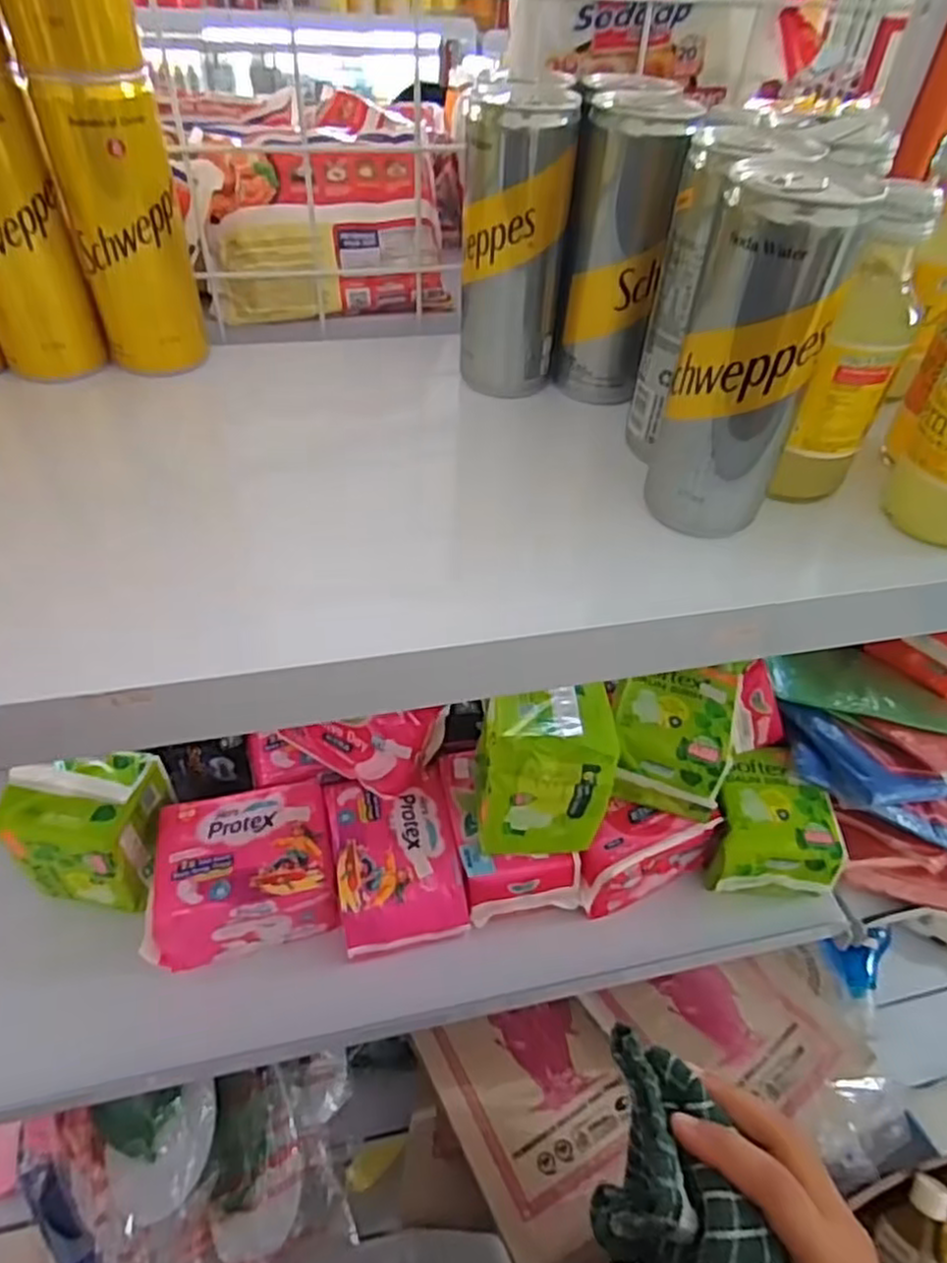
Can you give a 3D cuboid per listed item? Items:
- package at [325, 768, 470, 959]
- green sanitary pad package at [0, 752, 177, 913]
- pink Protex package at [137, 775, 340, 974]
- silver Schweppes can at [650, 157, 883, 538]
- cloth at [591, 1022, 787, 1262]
[{"bbox_3d":[-0.062,0.177,0.558,0.092,0.050,0.124,-8,47,-13],"label":"package"},{"bbox_3d":[-0.298,0.150,0.554,0.091,0.098,0.088,7,45,3],"label":"green sanitary pad package"},{"bbox_3d":[-0.182,0.187,0.553,0.137,0.067,0.100,-9,47,-13],"label":"pink Protex package"},{"bbox_3d":[0.108,-0.105,0.281,0.052,0.132,0.048,2,45,-2],"label":"silver Schweppes can"},{"bbox_3d":[0.084,0.242,0.306,0.060,0.051,0.121,-10,47,-14],"label":"cloth"}]

